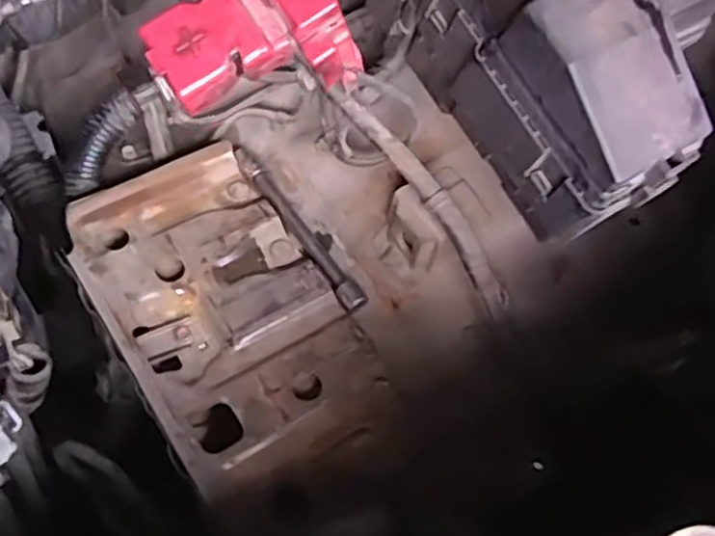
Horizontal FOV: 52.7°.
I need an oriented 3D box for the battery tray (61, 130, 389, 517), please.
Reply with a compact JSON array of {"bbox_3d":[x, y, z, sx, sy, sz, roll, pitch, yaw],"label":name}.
[{"bbox_3d":[-0.095,0.027,0.513,0.150,0.028,0.250,-29,64,-21],"label":"battery tray"}]

